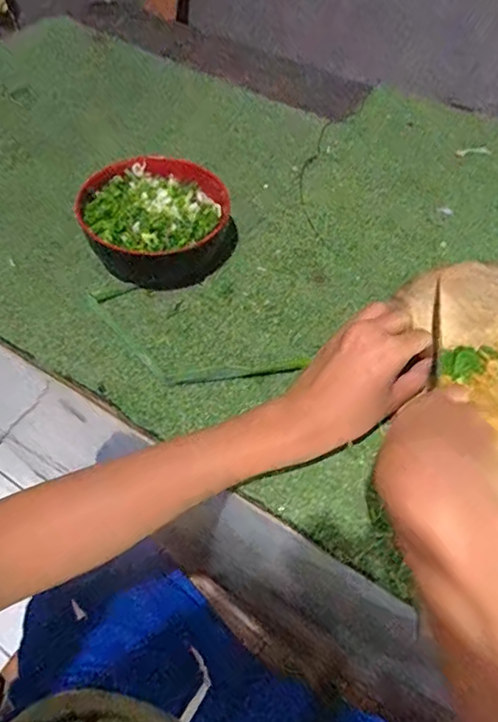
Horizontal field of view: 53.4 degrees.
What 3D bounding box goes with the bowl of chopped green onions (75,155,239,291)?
[{"bbox_3d":[-0.092,-0.132,0.489,0.135,0.063,0.141,1,57,-2],"label":"bowl of chopped green onions"}]

